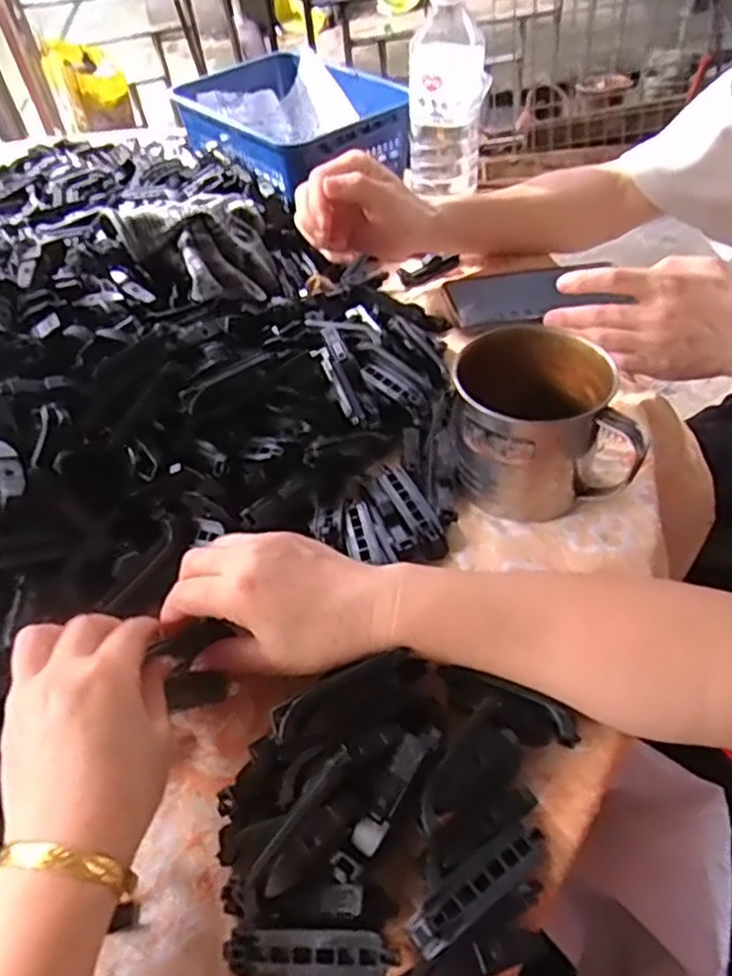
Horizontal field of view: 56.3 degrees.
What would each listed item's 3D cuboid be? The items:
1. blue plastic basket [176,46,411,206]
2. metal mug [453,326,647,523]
[{"bbox_3d":[-0.074,-0.380,0.722,0.246,0.067,0.162,35,62,30],"label":"blue plastic basket"},{"bbox_3d":[0.109,-0.041,0.433,0.104,0.090,0.093,-1,50,5],"label":"metal mug"}]

